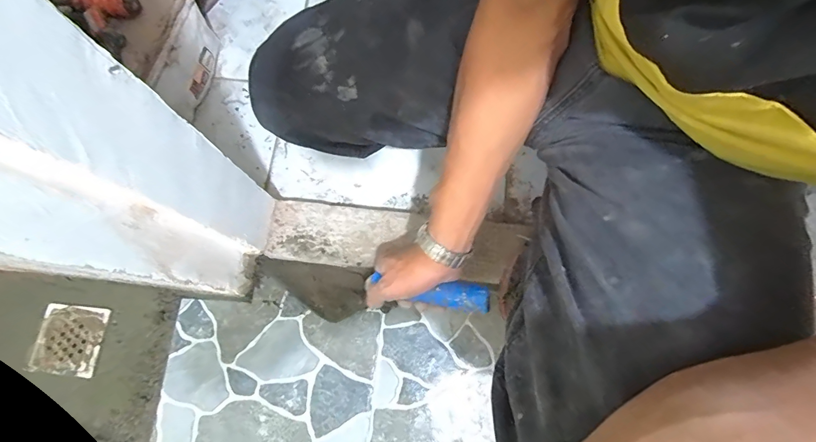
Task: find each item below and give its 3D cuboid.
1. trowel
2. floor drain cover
[{"bbox_3d":[-0.058,0.097,0.521,0.336,0.069,0.074,0,73,29],"label":"trowel"},{"bbox_3d":[-0.520,0.180,0.597,0.103,0.006,0.100,6,75,3],"label":"floor drain cover"}]

